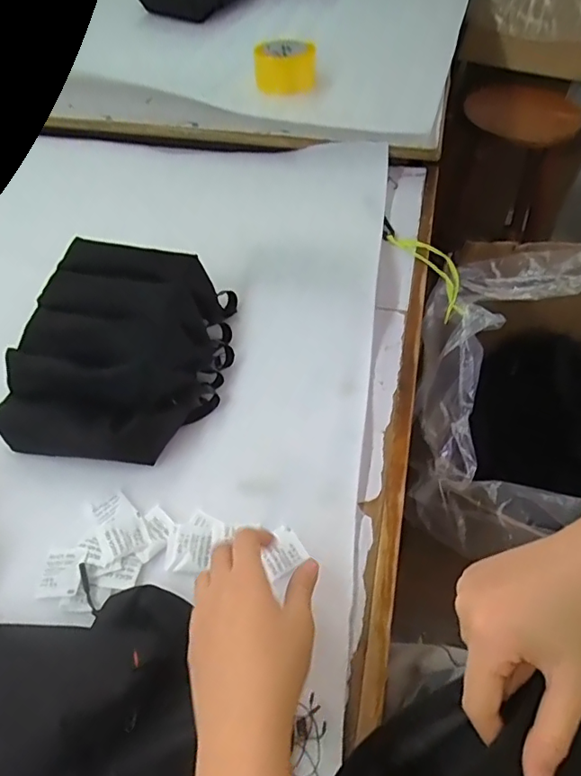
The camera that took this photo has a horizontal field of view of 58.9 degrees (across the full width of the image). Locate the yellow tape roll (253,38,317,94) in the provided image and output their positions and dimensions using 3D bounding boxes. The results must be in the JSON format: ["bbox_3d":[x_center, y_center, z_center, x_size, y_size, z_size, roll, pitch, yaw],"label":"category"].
[{"bbox_3d":[-0.012,-0.557,0.892,0.098,0.058,0.098,-1,52,1],"label":"yellow tape roll"}]

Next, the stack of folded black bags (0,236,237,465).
[{"bbox_3d":[-0.176,-0.048,0.546,0.204,0.092,0.240,6,52,7],"label":"stack of folded black bags"}]

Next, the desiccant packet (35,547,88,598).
[{"bbox_3d":[-0.195,0.156,0.437,0.037,0.009,0.041,0,52,2],"label":"desiccant packet"}]

